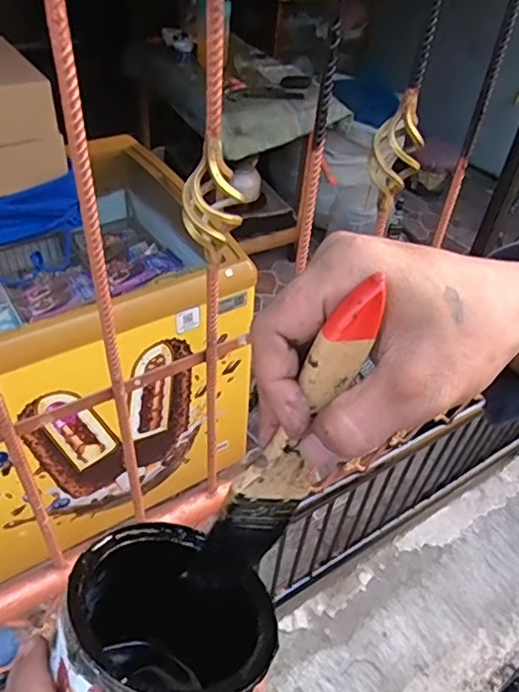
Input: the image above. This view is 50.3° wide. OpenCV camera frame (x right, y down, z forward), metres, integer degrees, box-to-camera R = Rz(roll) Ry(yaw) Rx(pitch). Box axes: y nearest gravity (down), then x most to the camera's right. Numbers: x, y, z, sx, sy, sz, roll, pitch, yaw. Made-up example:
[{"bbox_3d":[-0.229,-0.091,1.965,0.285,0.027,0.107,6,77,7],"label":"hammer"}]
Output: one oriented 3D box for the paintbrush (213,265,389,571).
[{"bbox_3d":[0.013,0.041,0.226,0.030,0.152,0.014,-2,39,-35],"label":"paintbrush"}]

